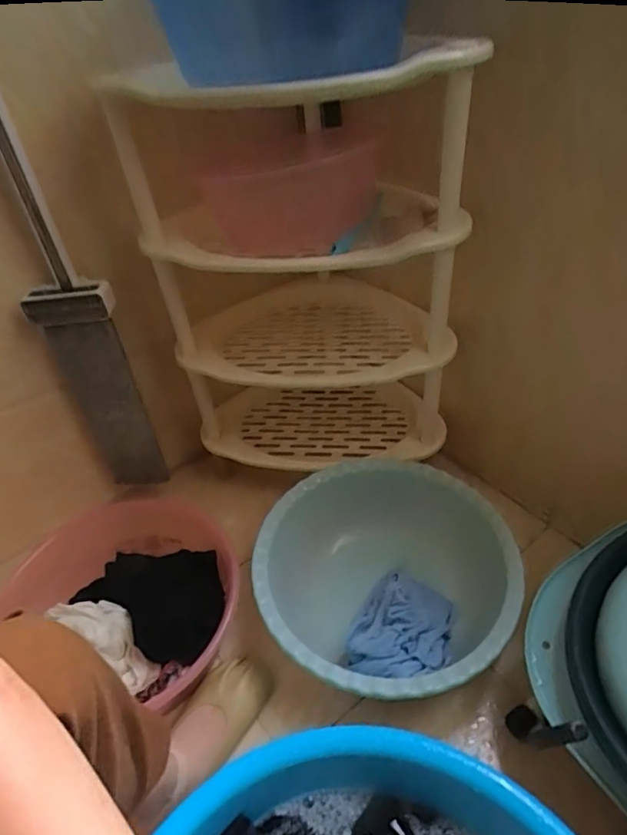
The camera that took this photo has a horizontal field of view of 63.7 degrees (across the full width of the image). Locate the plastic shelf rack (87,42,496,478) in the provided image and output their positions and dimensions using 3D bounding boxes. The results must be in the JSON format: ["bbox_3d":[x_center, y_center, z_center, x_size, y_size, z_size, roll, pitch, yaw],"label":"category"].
[{"bbox_3d":[-0.022,-0.198,0.823,0.425,0.608,0.323,-16,41,-11],"label":"plastic shelf rack"}]

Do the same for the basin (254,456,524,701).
[{"bbox_3d":[0.107,0.245,0.767,0.358,0.122,0.362,-3,40,3],"label":"basin"}]

